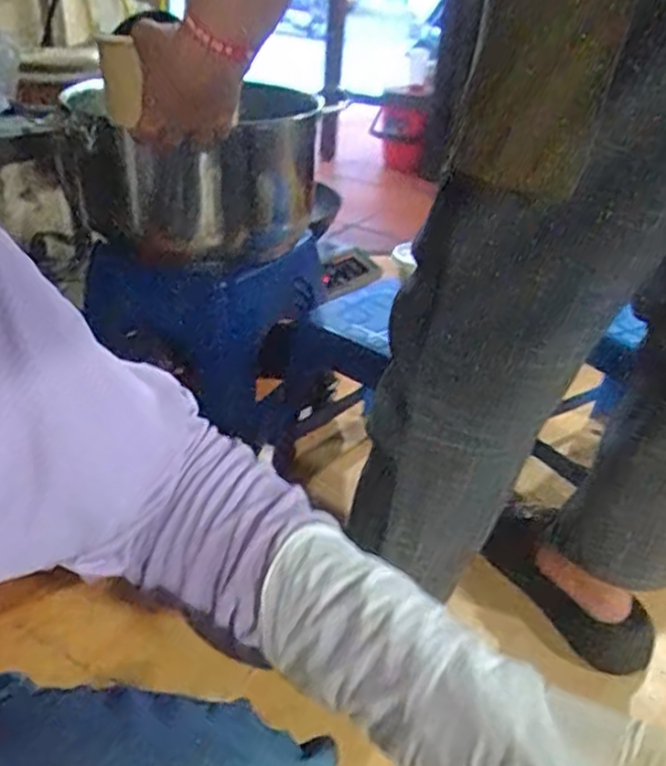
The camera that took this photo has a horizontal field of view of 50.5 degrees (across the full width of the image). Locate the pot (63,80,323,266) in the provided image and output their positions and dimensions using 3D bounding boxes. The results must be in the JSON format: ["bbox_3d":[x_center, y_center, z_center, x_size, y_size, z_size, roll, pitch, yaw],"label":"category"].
[{"bbox_3d":[-0.164,-0.271,0.920,0.210,0.184,0.241,20,35,27],"label":"pot"}]

